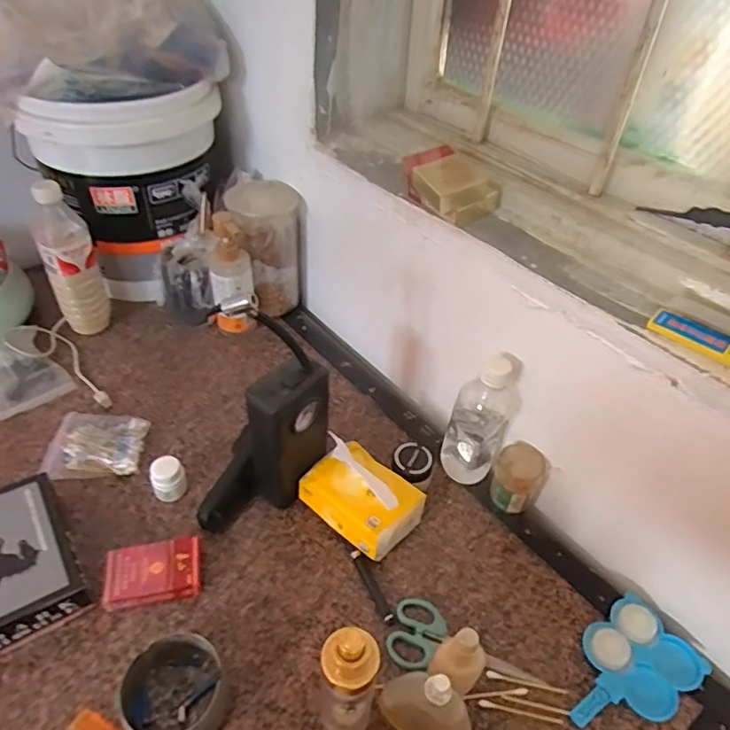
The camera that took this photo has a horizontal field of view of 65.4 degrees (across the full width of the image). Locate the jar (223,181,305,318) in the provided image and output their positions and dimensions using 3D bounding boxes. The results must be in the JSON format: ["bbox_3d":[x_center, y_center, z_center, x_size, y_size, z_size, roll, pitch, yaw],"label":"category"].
[{"bbox_3d":[-0.163,-0.182,0.888,0.113,0.176,0.105,3,44,-3],"label":"jar"}]

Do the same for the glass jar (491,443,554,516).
[{"bbox_3d":[0.180,0.134,0.671,0.053,0.078,0.054,3,44,-3],"label":"glass jar"}]

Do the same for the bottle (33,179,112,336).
[{"bbox_3d":[-0.420,-0.144,0.813,0.072,0.227,0.064,-20,49,-24],"label":"bottle"}]

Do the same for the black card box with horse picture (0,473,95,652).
[{"bbox_3d":[-0.356,0.199,0.573,0.112,0.056,0.160,-25,51,-28],"label":"black card box with horse picture"}]

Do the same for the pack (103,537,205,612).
[{"bbox_3d":[-0.219,0.216,0.588,0.093,0.027,0.061,-6,45,-11],"label":"pack"}]

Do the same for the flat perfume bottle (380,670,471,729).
[{"bbox_3d":[0.051,0.286,0.466,0.076,0.119,0.030,30,49,25],"label":"flat perfume bottle"}]

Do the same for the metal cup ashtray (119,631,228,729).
[{"bbox_3d":[-0.166,0.289,0.500,0.085,0.041,0.085,3,44,-3],"label":"metal cup ashtray"}]

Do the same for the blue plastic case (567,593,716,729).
[{"bbox_3d":[0.250,0.292,0.543,0.139,0.021,0.092,-24,51,-27],"label":"blue plastic case"}]

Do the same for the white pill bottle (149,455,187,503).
[{"bbox_3d":[-0.228,0.132,0.661,0.037,0.045,0.034,3,44,-3],"label":"white pill bottle"}]

